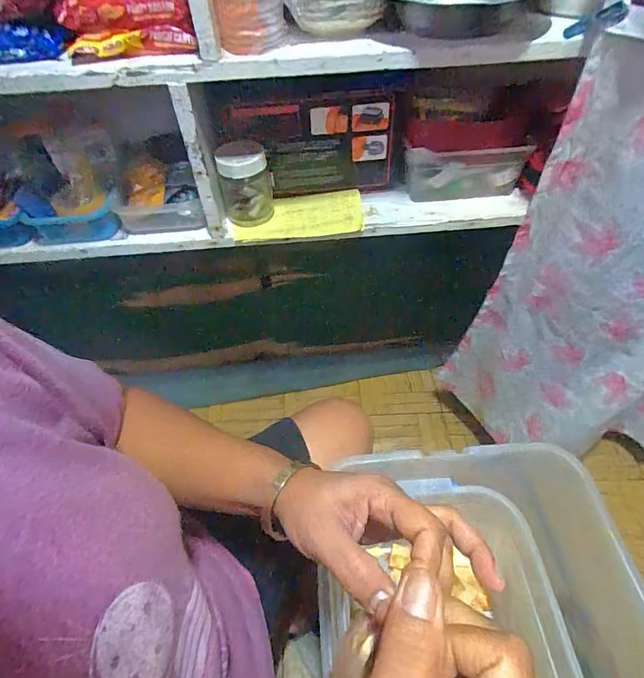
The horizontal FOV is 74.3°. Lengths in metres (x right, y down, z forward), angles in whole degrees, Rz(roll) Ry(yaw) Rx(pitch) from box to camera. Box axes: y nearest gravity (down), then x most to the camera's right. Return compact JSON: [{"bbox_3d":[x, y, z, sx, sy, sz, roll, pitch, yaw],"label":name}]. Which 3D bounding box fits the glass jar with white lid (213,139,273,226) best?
[{"bbox_3d":[-0.116,-0.239,0.645,0.074,0.109,0.076,-9,50,-4],"label":"glass jar with white lid"}]

